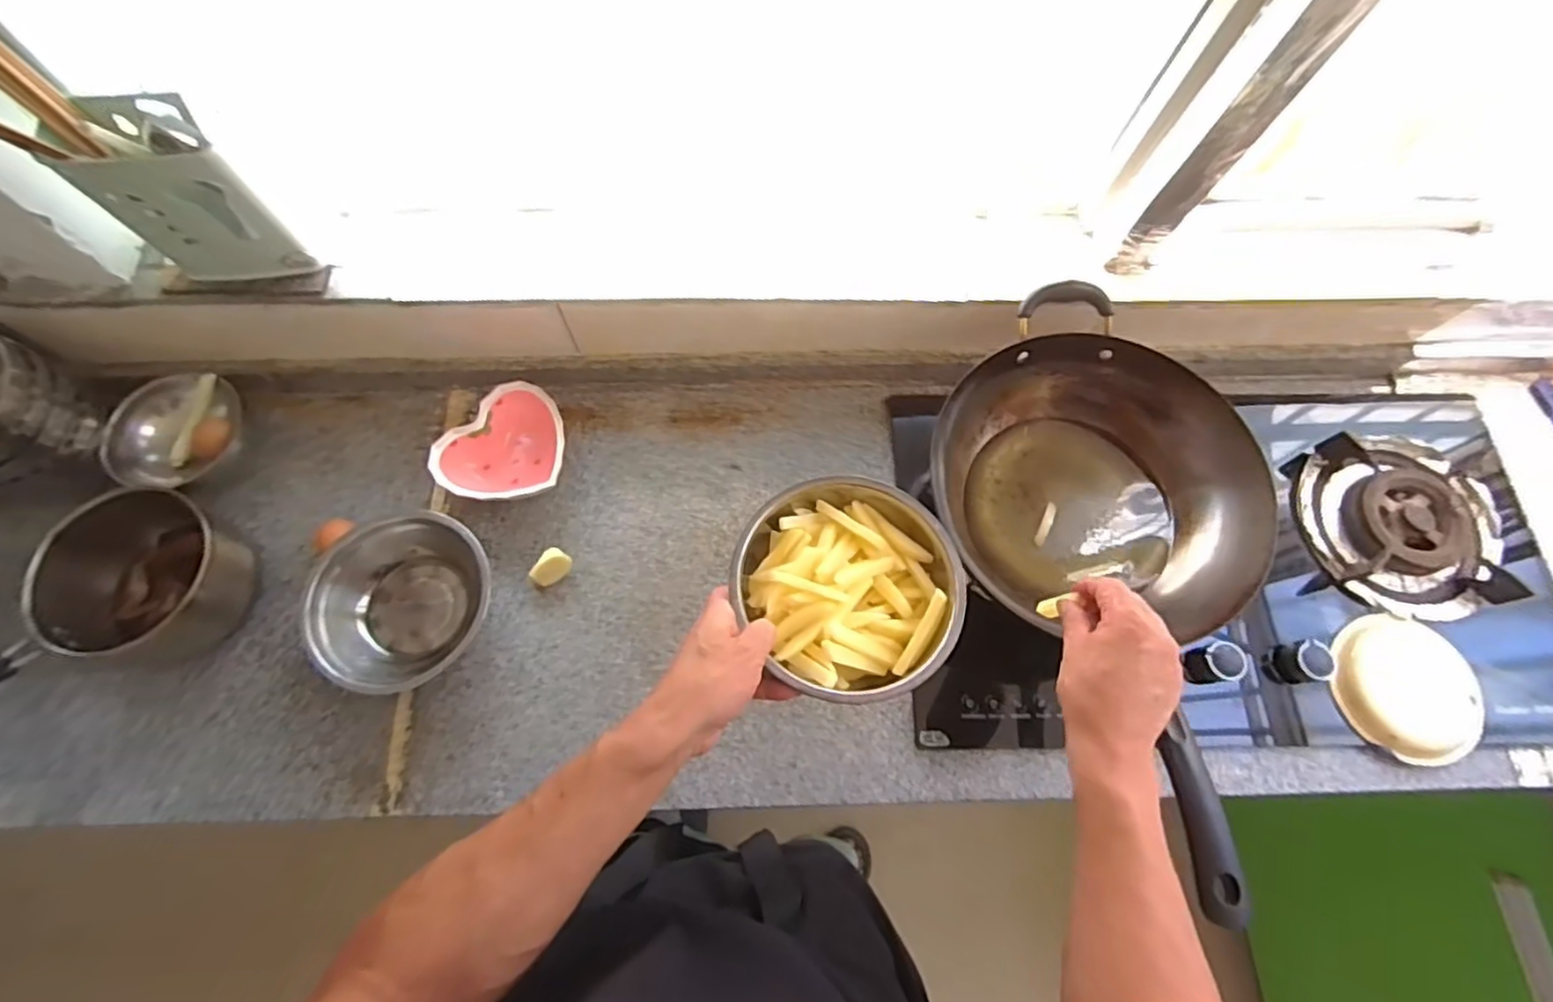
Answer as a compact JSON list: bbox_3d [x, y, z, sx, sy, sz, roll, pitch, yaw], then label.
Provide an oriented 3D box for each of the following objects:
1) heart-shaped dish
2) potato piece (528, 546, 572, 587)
[{"bbox_3d":[-0.301,-0.053,0.761,0.128,0.054,0.148,31,72,11],"label":"heart-shaped dish"},{"bbox_3d":[-0.246,0.074,0.729,0.027,0.033,0.044,37,72,14],"label":"potato piece"}]

